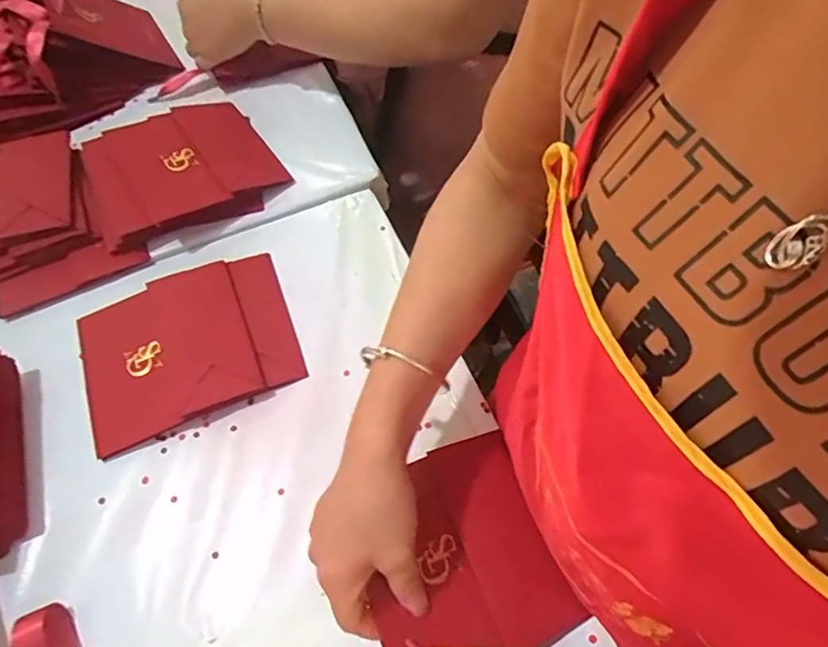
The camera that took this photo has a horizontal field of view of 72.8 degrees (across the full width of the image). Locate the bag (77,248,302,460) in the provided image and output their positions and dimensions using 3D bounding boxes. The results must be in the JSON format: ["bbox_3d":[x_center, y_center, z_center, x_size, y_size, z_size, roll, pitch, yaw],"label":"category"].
[{"bbox_3d":[-0.193,0.016,0.479,0.175,0.019,0.137,-23,62,-11],"label":"bag"}]

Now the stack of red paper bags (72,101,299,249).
[{"bbox_3d":[-0.238,-0.158,0.563,0.185,0.043,0.162,-26,63,-12],"label":"stack of red paper bags"}]

